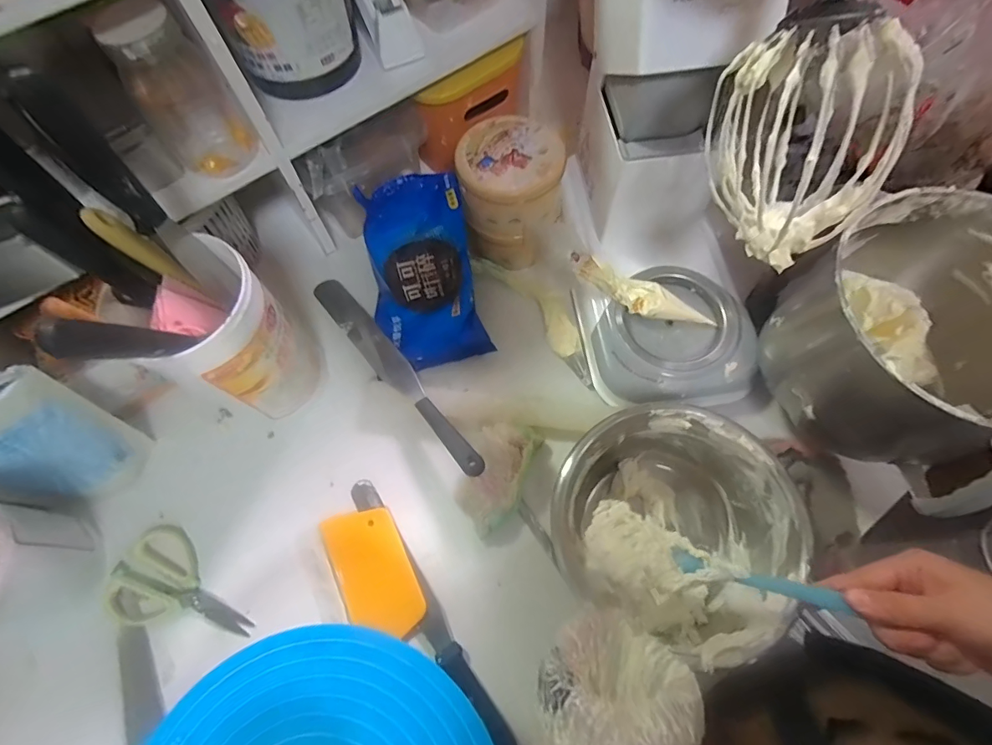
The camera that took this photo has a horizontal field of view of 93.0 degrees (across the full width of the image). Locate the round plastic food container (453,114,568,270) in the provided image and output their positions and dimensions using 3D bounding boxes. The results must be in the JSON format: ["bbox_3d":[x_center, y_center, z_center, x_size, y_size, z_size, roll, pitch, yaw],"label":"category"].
[{"bbox_3d":[0.023,-0.229,0.614,0.134,0.123,0.143,-1,68,2],"label":"round plastic food container"}]

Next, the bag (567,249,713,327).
[{"bbox_3d":[0.177,-0.097,0.571,0.181,0.050,0.034,23,71,11],"label":"bag"}]

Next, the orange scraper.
[{"bbox_3d":[-0.135,0.217,0.515,0.077,0.014,0.137,-26,70,-8],"label":"orange scraper"}]

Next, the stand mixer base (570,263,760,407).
[{"bbox_3d":[0.210,-0.046,0.586,0.194,0.043,0.174,-5,68,0],"label":"stand mixer base"}]

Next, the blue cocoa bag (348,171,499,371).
[{"bbox_3d":[-0.097,-0.128,0.605,0.138,0.036,0.239,-13,90,11],"label":"blue cocoa bag"}]

